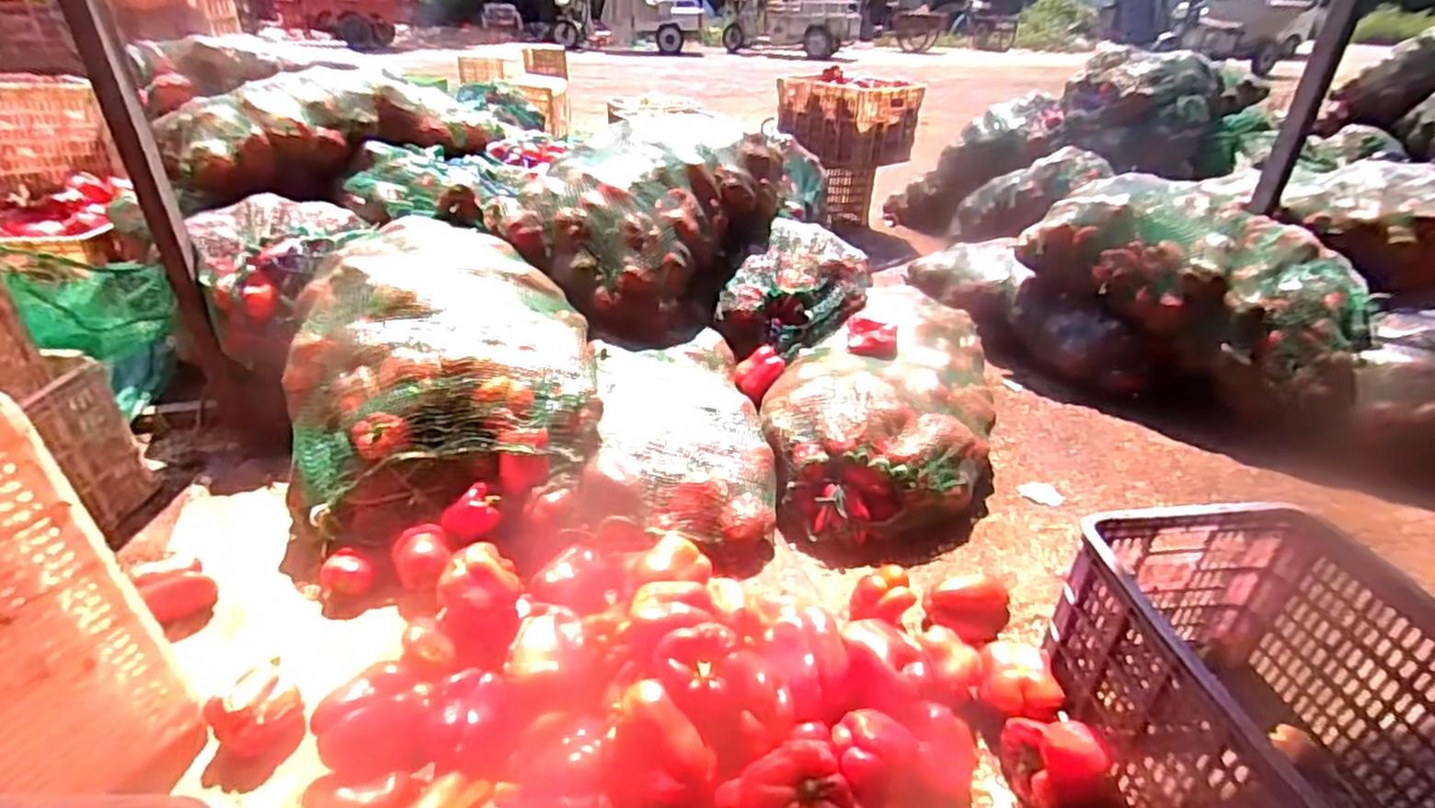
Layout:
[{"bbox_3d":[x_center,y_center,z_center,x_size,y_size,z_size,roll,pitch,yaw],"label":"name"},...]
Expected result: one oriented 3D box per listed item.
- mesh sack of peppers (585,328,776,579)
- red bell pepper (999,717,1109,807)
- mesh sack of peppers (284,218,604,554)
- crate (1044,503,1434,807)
[{"bbox_3d":[-0.082,0.070,1.367,0.337,0.219,0.530,-5,32,-11],"label":"mesh sack of peppers"},{"bbox_3d":[0.442,0.457,0.889,0.116,0.089,0.099,-3,32,-7],"label":"red bell pepper"},{"bbox_3d":[-0.524,-0.081,1.328,0.525,0.333,0.654,-11,34,-19],"label":"mesh sack of peppers"},{"bbox_3d":[0.680,0.405,0.808,0.385,0.310,0.540,-4,32,-9],"label":"crate"}]

